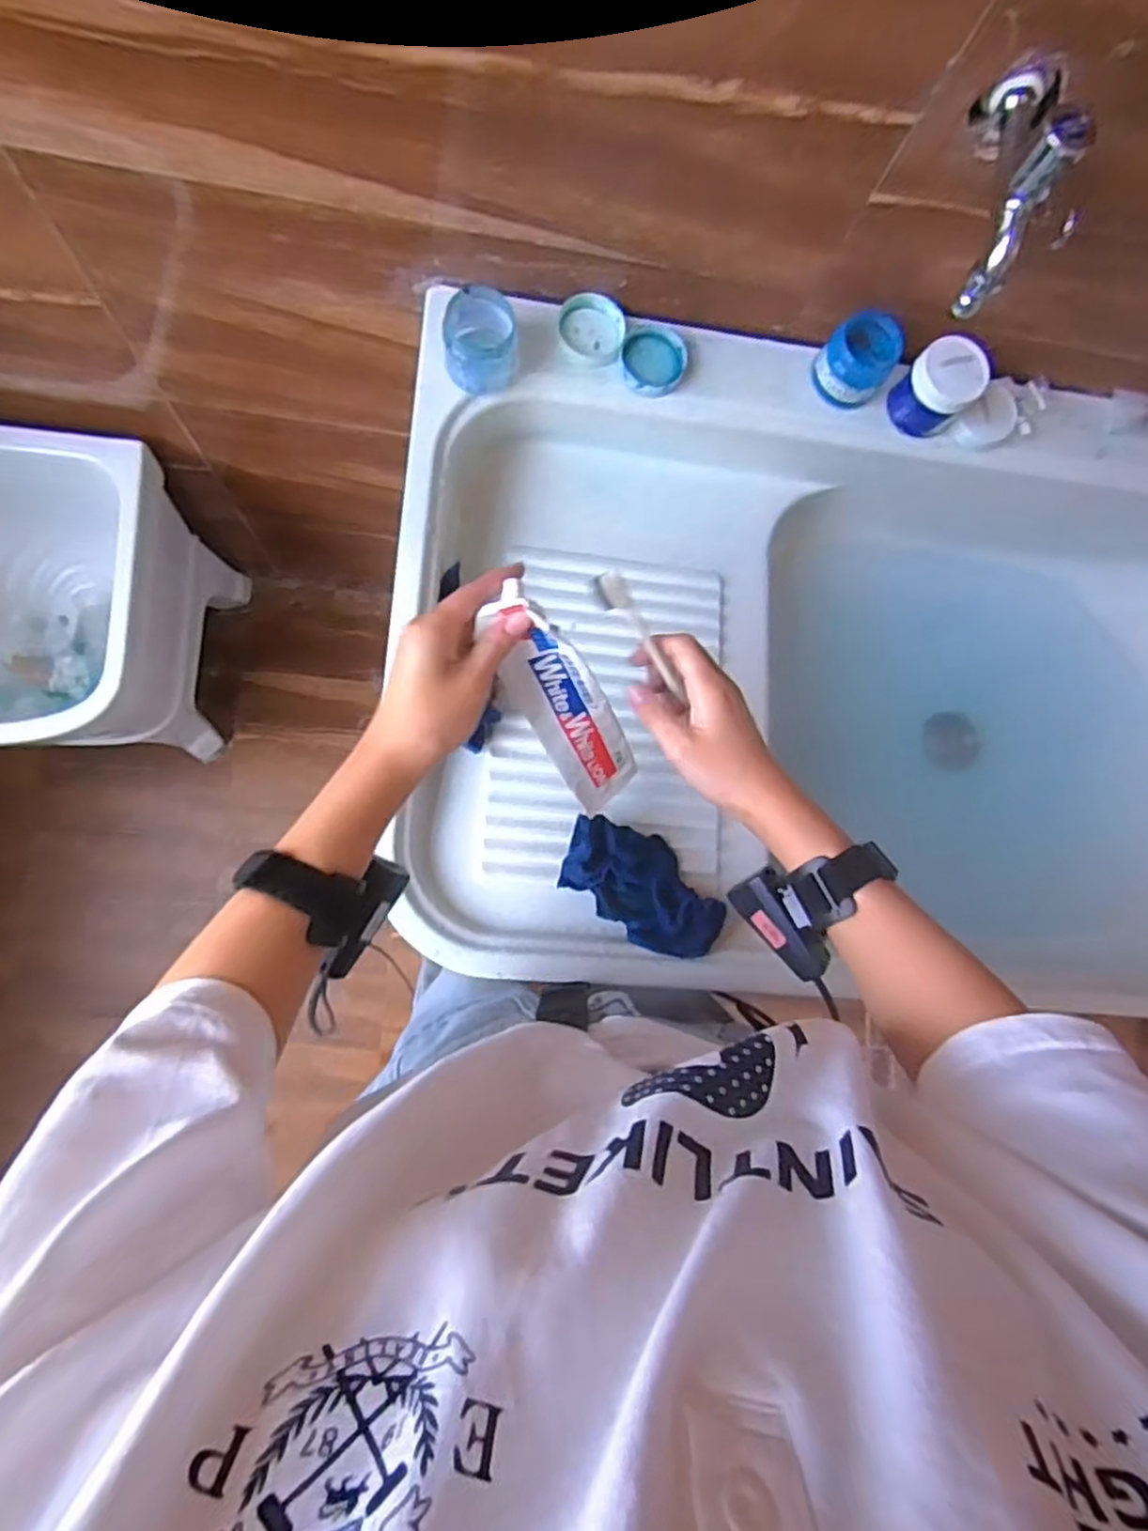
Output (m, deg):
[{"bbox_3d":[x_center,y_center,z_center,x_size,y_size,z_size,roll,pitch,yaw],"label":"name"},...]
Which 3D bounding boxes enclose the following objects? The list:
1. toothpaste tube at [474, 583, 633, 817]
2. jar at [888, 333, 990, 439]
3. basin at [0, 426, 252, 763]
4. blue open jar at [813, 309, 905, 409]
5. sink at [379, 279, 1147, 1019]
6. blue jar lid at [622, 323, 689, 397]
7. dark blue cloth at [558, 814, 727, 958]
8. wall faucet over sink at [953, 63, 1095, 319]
[{"bbox_3d":[-0.003,-0.037,0.494,0.051,0.191,0.035,-38,47,-10],"label":"toothpaste tube"},{"bbox_3d":[0.306,-0.319,0.634,0.057,0.061,0.056,1,84,-8],"label":"jar"},{"bbox_3d":[-0.729,-0.191,1.029,0.410,0.420,0.373,4,84,-7],"label":"basin"},{"bbox_3d":[0.238,-0.339,0.626,0.059,0.055,0.054,44,80,-1],"label":"blue open jar"},{"bbox_3d":[0.293,-0.074,0.779,0.907,0.319,0.558,5,83,-7],"label":"sink"},{"bbox_3d":[0.068,-0.340,0.626,0.054,0.011,0.056,-26,88,-10],"label":"blue jar lid"},{"bbox_3d":[0.054,0.094,0.588,0.135,0.047,0.084,25,81,-5],"label":"dark blue cloth"},{"bbox_3d":[0.252,-0.341,0.429,0.038,0.084,0.129,15,82,-6],"label":"wall faucet over sink"}]

